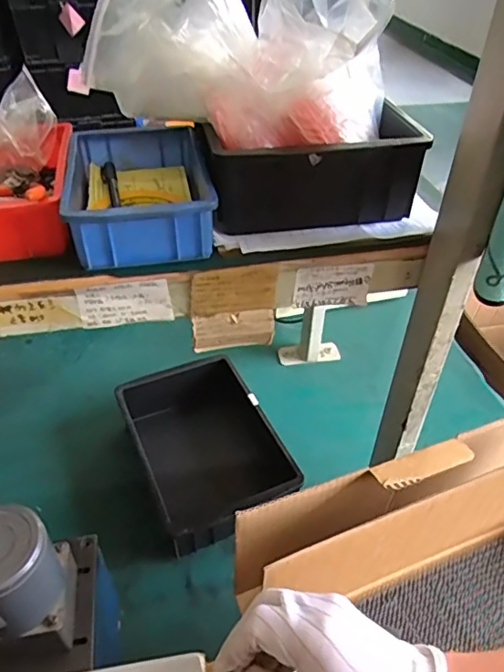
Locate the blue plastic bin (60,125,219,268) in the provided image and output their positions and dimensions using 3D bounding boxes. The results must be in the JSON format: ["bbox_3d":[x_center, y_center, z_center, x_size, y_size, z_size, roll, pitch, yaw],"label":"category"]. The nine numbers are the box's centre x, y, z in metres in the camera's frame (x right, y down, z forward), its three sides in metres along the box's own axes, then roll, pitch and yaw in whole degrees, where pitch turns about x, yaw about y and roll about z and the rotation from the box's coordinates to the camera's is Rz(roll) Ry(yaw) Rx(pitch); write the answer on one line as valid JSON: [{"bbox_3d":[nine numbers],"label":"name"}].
[{"bbox_3d":[-0.111,-0.144,0.527,0.125,0.055,0.191,-8,42,-10],"label":"blue plastic bin"}]

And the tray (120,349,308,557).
[{"bbox_3d":[-0.073,0.173,0.832,0.197,0.089,0.288,-17,44,-19],"label":"tray"}]

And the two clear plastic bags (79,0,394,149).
[{"bbox_3d":[-0.004,-0.268,0.473,0.247,0.155,0.165,3,41,2],"label":"two clear plastic bags"}]

